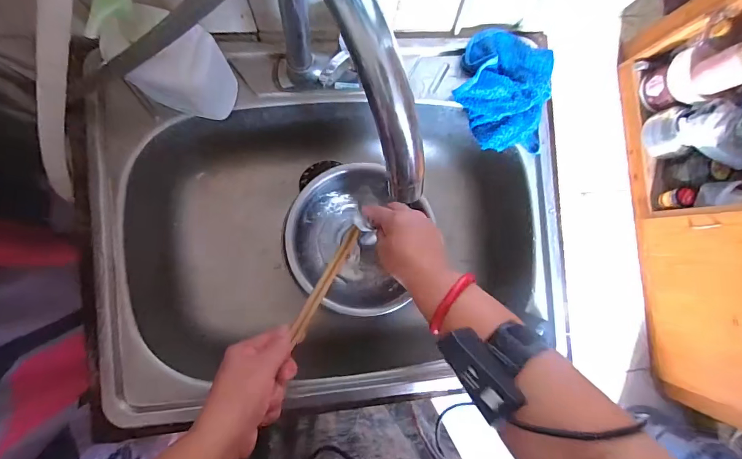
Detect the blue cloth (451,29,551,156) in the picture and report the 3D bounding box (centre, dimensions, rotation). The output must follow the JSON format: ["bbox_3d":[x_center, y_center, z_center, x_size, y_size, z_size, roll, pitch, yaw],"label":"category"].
[{"bbox_3d":[0.155,-0.163,0.446,0.101,0.042,0.130,4,88,-9],"label":"blue cloth"}]

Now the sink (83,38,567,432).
[{"bbox_3d":[-0.048,-0.004,0.514,0.523,0.183,0.399,-5,89,-9],"label":"sink"}]

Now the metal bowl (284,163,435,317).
[{"bbox_3d":[-0.014,0.006,0.493,0.175,0.074,0.186,0,88,-9],"label":"metal bowl"}]

